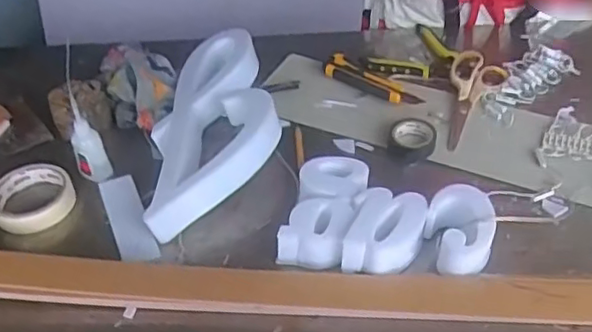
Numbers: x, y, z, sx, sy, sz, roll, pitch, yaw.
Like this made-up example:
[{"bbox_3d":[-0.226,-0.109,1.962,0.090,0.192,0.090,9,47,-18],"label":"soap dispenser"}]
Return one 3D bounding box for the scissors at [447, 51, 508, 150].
[{"bbox_3d":[0.222,-0.091,0.793,0.070,0.018,0.187,16,44,21],"label":"scissors"}]

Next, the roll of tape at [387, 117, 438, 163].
[{"bbox_3d":[0.140,-0.030,0.743,0.056,0.027,0.057,-2,41,2],"label":"roll of tape"}]

